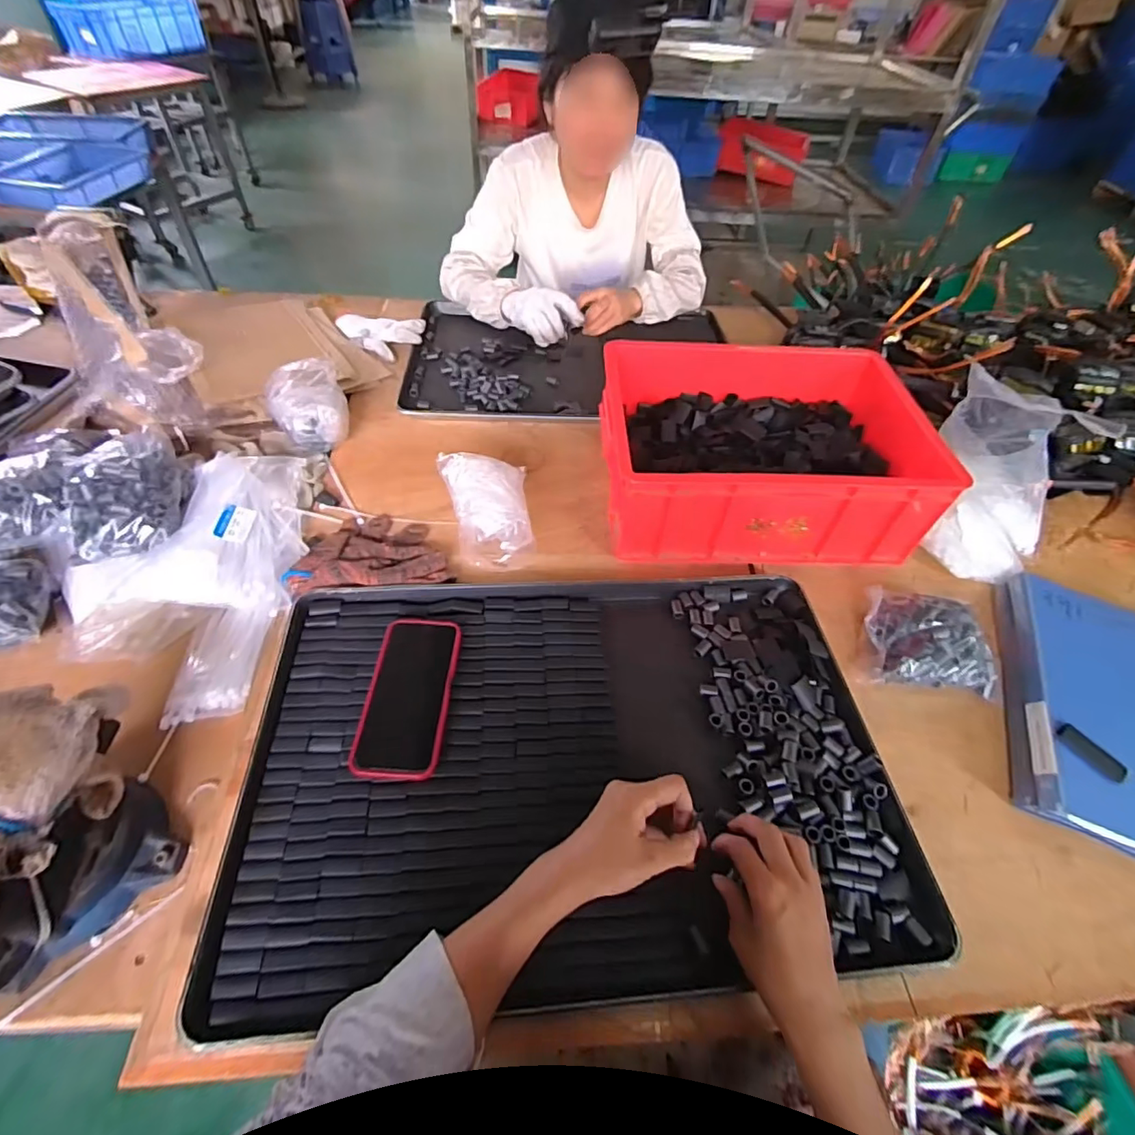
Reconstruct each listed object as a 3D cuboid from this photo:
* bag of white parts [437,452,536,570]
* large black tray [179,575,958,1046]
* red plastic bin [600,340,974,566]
[{"bbox_3d":[-0.104,-0.085,0.714,0.096,0.078,0.166,-12,52,-14],"label":"bag of white parts"},{"bbox_3d":[0.006,0.179,0.540,0.600,0.032,0.395,-2,50,-5],"label":"large black tray"},{"bbox_3d":[0.250,-0.167,0.756,0.397,0.146,0.302,1,50,-3],"label":"red plastic bin"}]

